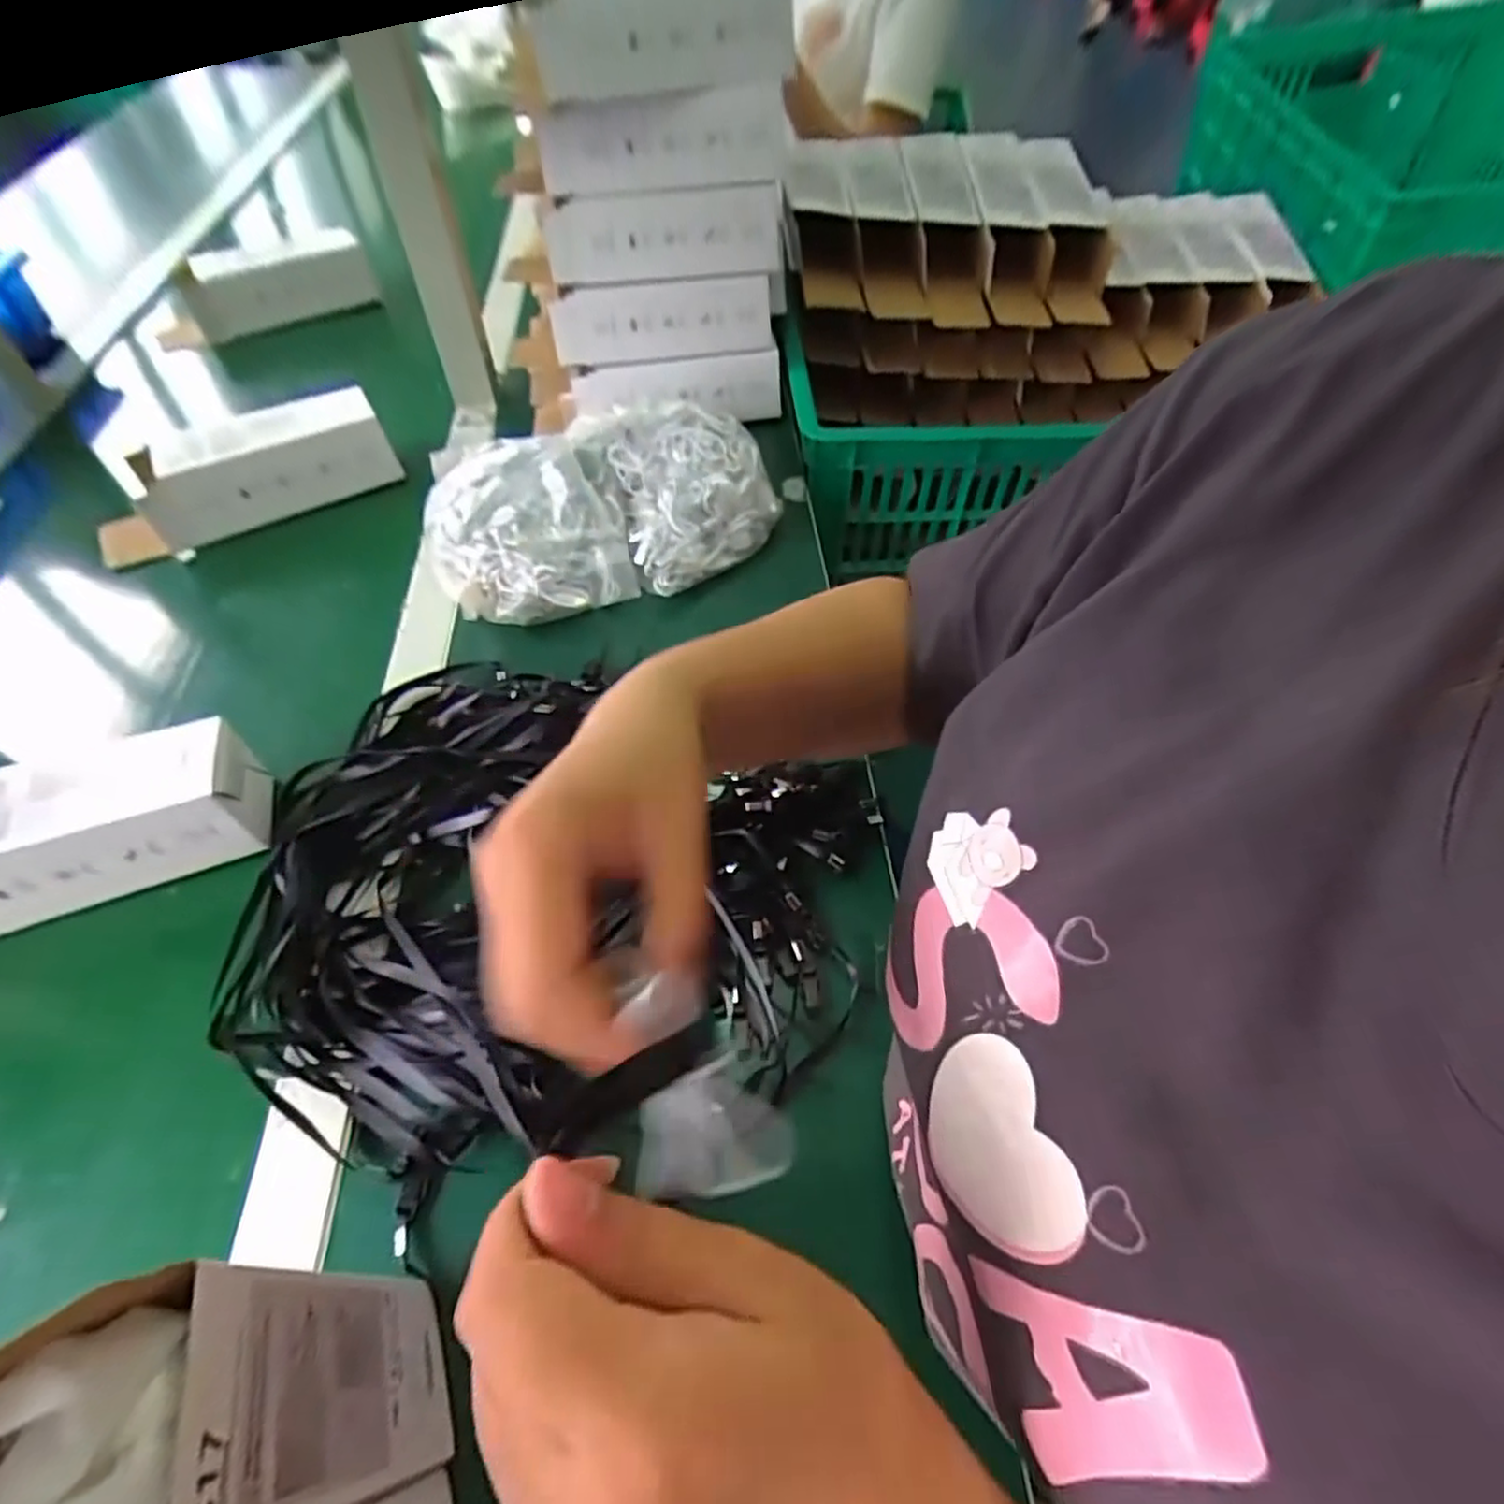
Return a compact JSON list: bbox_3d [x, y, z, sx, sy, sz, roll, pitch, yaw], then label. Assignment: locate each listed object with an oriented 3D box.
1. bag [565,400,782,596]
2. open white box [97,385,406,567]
[{"bbox_3d":[-0.058,-0.227,0.594,0.141,0.086,0.177,-17,57,-12],"label":"bag"},{"bbox_3d":[-0.443,-0.246,0.624,0.238,0.070,0.079,-24,59,-17],"label":"open white box"}]

